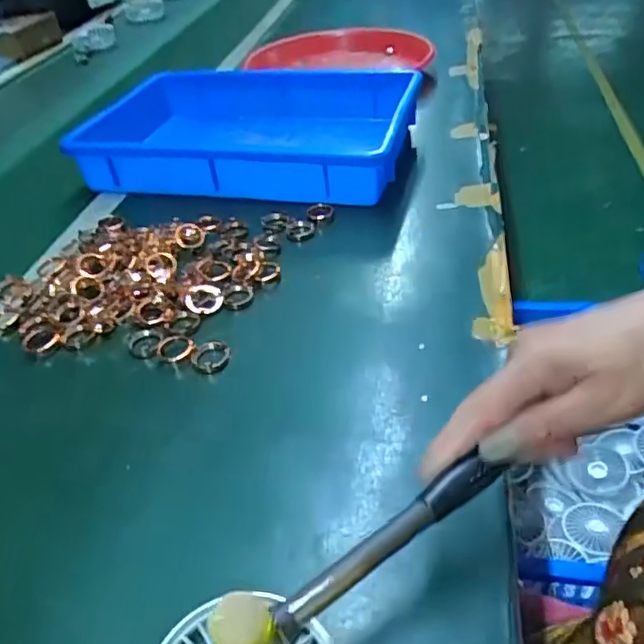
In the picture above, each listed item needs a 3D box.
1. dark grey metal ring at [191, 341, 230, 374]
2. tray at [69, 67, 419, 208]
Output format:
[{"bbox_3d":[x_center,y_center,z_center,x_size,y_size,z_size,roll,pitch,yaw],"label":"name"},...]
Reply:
[{"bbox_3d":[-0.083,0.026,0.442,0.029,0.008,0.028,-4,40,4],"label":"dark grey metal ring"},{"bbox_3d":[-0.073,-0.219,0.682,0.332,0.067,0.234,4,41,14],"label":"tray"}]

